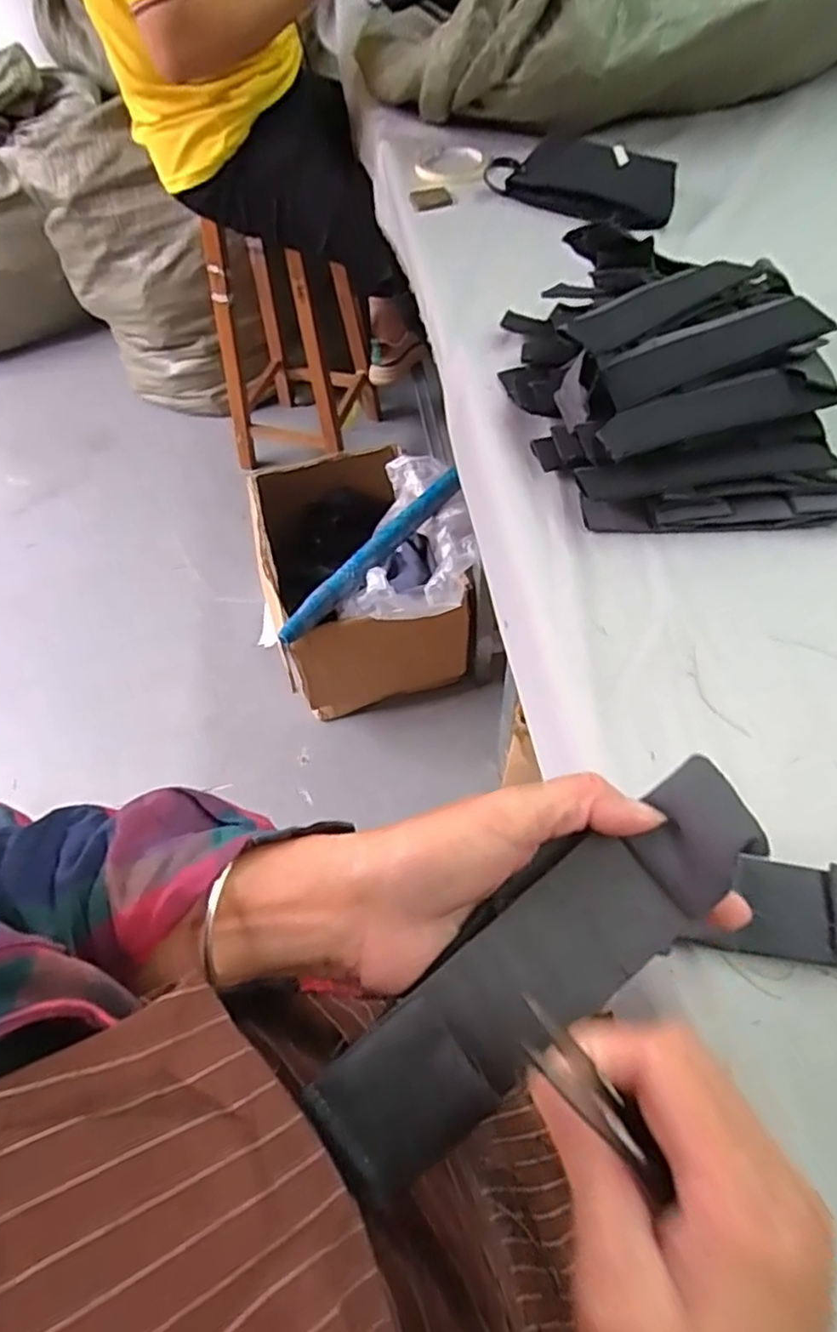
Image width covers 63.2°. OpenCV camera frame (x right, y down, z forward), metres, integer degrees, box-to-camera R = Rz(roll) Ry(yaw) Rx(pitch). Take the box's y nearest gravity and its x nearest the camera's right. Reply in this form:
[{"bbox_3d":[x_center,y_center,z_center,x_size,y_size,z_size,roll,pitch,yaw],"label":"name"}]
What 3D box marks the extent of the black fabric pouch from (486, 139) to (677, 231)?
[{"bbox_3d":[0.192,-0.565,0.788,0.220,0.042,0.086,30,63,19],"label":"black fabric pouch"}]

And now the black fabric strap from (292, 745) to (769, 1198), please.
[{"bbox_3d":[0.041,0.104,0.240,0.180,0.019,0.048,-39,61,-6],"label":"black fabric strap"}]

